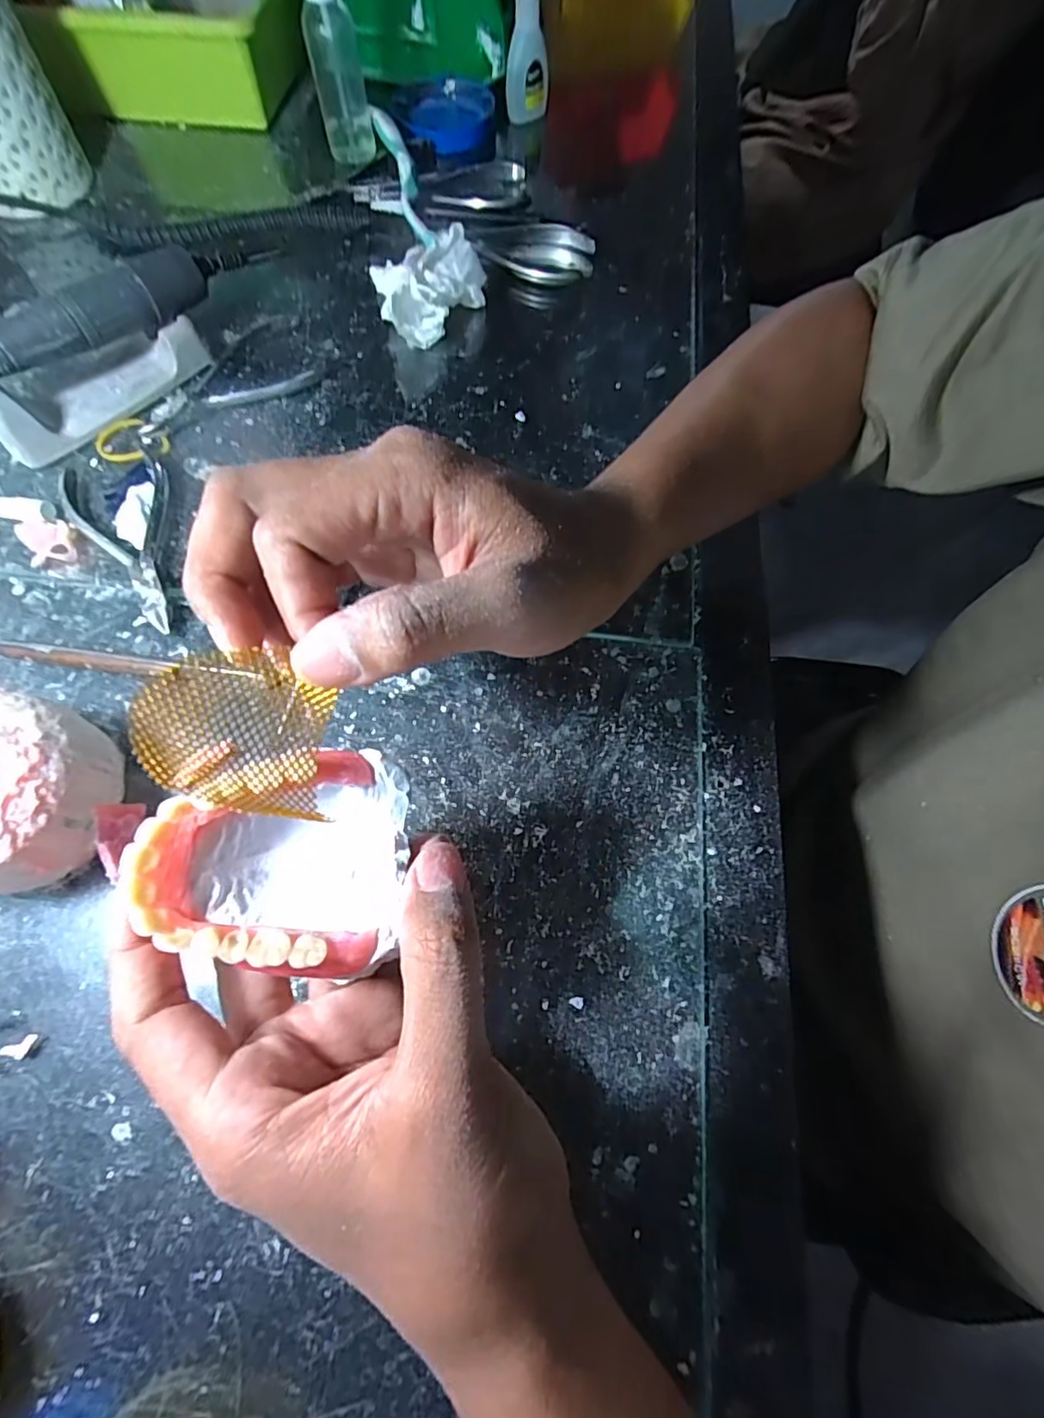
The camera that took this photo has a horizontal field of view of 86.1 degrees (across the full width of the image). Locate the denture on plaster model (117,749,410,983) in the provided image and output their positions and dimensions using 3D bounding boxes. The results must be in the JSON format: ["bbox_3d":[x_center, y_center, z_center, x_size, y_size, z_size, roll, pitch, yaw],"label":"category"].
[{"bbox_3d":[-0.068,0.039,0.157,0.068,0.028,0.056,9,84,-18],"label":"denture on plaster model"}]

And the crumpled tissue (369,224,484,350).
[{"bbox_3d":[-0.057,-0.259,0.345,0.068,0.034,0.044,-27,71,-11],"label":"crumpled tissue"}]

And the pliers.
[{"bbox_3d":[-0.200,-0.090,0.287,0.050,0.010,0.126,-27,71,-12],"label":"pliers"}]

